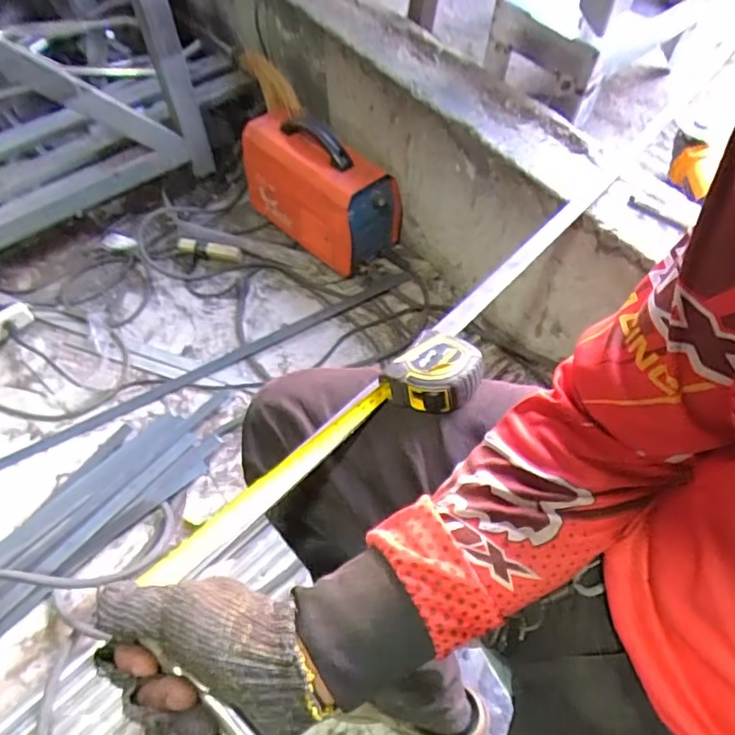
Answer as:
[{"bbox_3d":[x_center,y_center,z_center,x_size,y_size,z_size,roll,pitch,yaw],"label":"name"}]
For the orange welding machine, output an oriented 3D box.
[{"bbox_3d":[-0.105,-0.359,1.170,0.324,0.213,0.147,35,65,21],"label":"orange welding machine"}]

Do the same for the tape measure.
[{"bbox_3d":[-0.030,0.054,0.428,0.274,0.038,0.059,-31,62,-16],"label":"tape measure"}]

